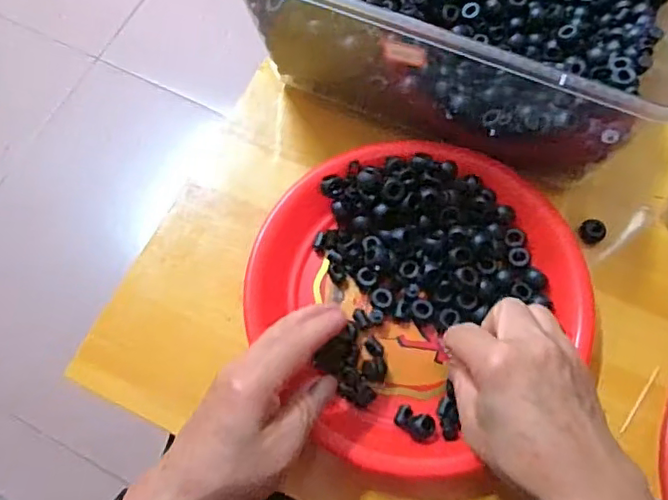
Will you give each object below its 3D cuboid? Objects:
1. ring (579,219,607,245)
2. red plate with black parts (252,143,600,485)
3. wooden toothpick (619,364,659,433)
[{"bbox_3d":[0.190,-0.014,0.429,0.018,0.008,0.018,0,70,1],"label":"ring"},{"bbox_3d":[0.056,0.023,0.408,0.212,0.037,0.210,0,70,1],"label":"red plate with black parts"},{"bbox_3d":[0.205,0.100,0.391,0.004,0.004,0.053,34,74,13],"label":"wooden toothpick"}]

